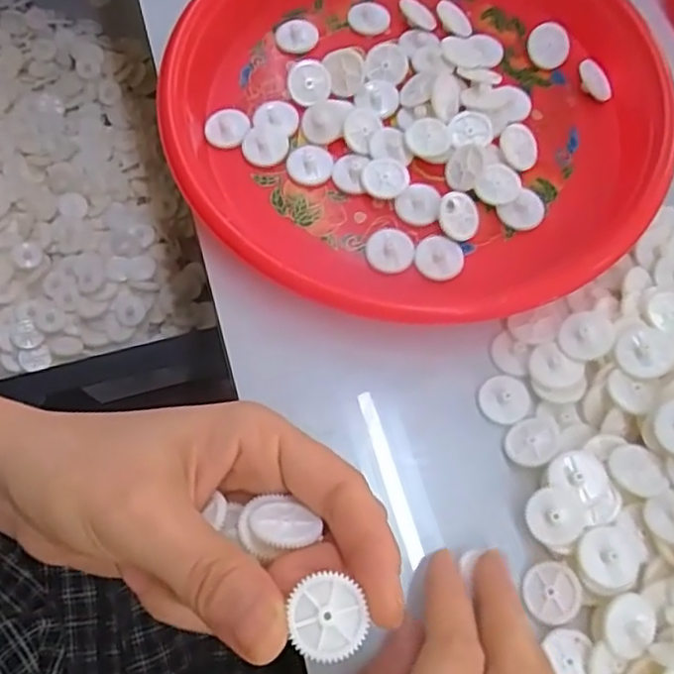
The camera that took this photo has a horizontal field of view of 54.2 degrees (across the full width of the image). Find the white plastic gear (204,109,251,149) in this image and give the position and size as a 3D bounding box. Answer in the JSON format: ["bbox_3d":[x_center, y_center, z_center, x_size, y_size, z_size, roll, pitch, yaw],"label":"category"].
[{"bbox_3d":[-0.054,-0.103,0.324,0.022,0.005,0.020,-6,67,-4],"label":"white plastic gear"}]

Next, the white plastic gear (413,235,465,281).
[{"bbox_3d":[0.047,-0.036,0.298,0.021,0.004,0.020,1,69,-2],"label":"white plastic gear"}]

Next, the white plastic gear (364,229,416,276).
[{"bbox_3d":[0.024,-0.040,0.300,0.022,0.004,0.021,7,69,1],"label":"white plastic gear"}]

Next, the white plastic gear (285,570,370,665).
[{"bbox_3d":[-0.003,0.074,0.173,0.019,0.004,0.020,-17,71,-8],"label":"white plastic gear"}]

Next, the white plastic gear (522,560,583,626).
[{"bbox_3d":[0.080,0.095,0.245,0.021,0.004,0.021,-6,67,26],"label":"white plastic gear"}]

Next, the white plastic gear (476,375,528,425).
[{"bbox_3d":[0.070,0.026,0.277,0.020,0.004,0.020,1,69,-2],"label":"white plastic gear"}]

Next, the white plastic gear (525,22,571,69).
[{"bbox_3d":[0.110,-0.152,0.343,0.021,0.004,0.023,0,92,-1],"label":"white plastic gear"}]

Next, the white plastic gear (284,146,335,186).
[{"bbox_3d":[-0.013,-0.083,0.315,0.022,0.004,0.020,-7,69,-4],"label":"white plastic gear"}]

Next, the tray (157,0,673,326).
[{"bbox_3d":[0.037,-0.106,0.311,0.228,0.033,0.215,21,70,6],"label":"tray"}]

